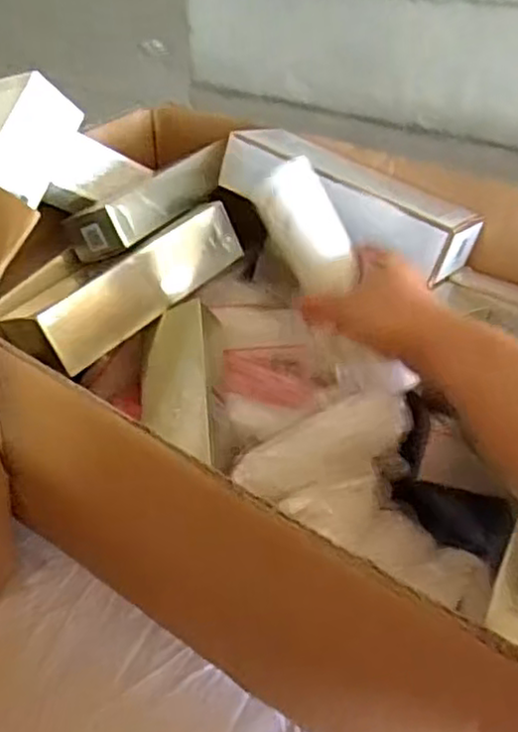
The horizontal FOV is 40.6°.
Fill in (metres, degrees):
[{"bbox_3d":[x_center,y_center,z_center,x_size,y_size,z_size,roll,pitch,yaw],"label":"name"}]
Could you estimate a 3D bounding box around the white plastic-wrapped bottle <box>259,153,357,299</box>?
[{"bbox_3d":[0.036,-0.096,0.487,0.041,0.093,0.031,-23,0,-23],"label":"white plastic-wrapped bottle"}]

